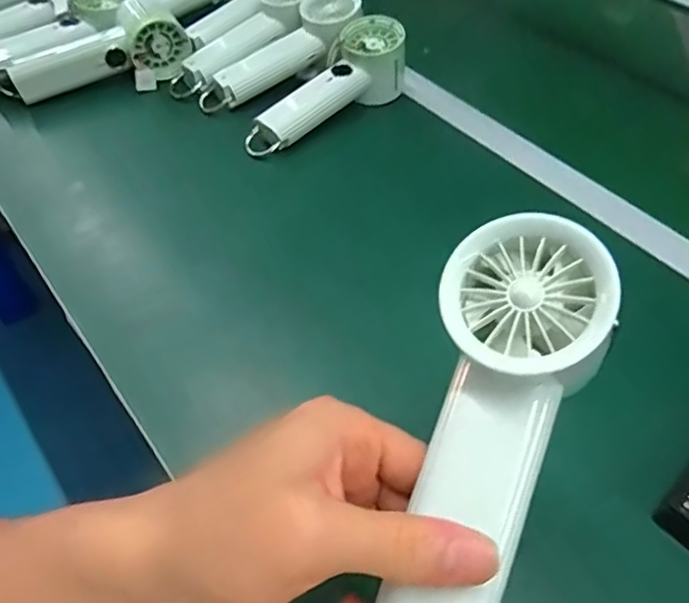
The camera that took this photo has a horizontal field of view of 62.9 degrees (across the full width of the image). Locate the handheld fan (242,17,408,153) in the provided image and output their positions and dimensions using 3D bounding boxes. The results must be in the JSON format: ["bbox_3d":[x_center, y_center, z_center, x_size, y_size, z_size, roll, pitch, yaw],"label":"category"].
[{"bbox_3d":[-0.018,-0.202,0.558,0.189,0.058,0.056,-39,61,-11],"label":"handheld fan"}]

